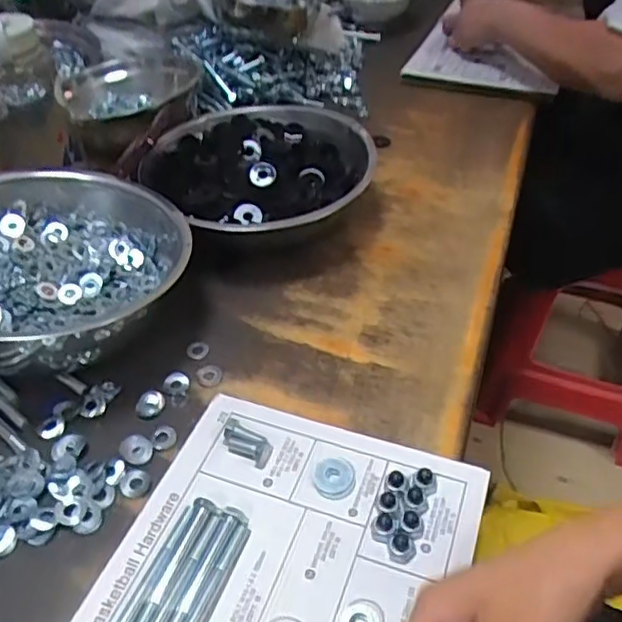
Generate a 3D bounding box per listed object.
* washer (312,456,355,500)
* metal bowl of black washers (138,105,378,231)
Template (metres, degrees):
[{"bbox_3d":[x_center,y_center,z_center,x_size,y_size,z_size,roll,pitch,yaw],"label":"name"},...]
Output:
[{"bbox_3d":[0.017,0.121,0.465,0.030,0.008,0.033,-1,42,1],"label":"washer"},{"bbox_3d":[-0.055,-0.144,0.711,0.230,0.074,0.252,-1,42,1],"label":"metal bowl of black washers"}]

